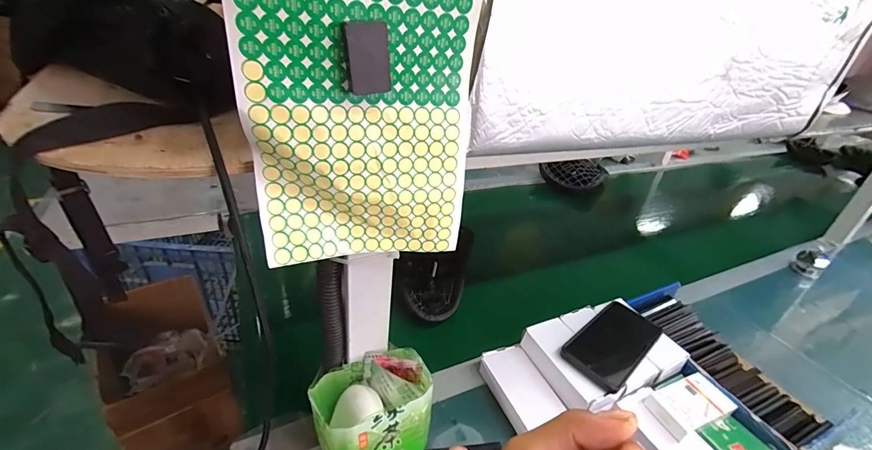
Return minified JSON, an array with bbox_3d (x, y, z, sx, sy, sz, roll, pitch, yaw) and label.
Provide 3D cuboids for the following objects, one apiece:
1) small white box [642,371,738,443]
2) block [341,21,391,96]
[{"bbox_3d":[0.321,0.225,0.475,0.103,0.023,0.055,-8,34,-23],"label":"small white box"},{"bbox_3d":[-0.041,-0.098,0.225,0.028,0.040,0.010,1,32,-11],"label":"block"}]

